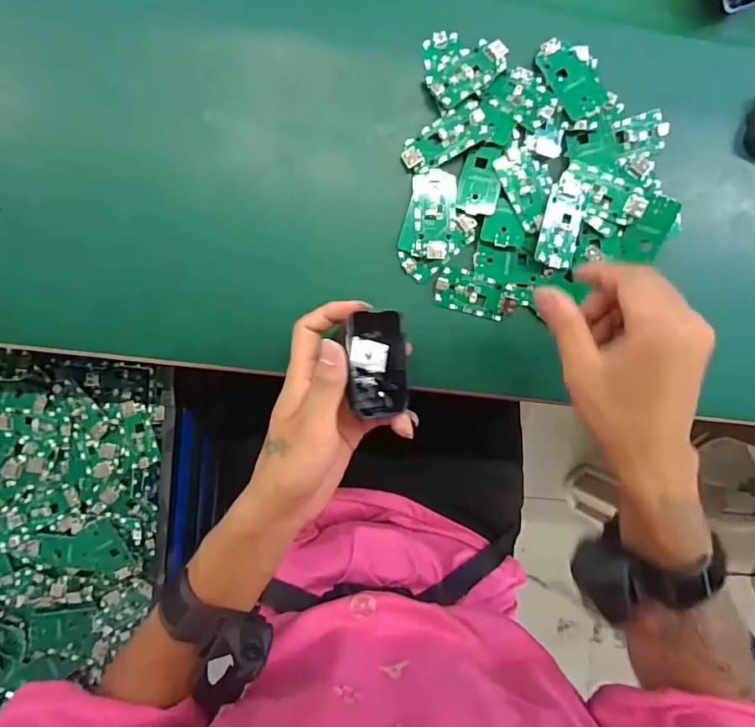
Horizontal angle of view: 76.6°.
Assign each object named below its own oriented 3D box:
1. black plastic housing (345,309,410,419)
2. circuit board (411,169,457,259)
[{"bbox_3d":[0.000,-0.001,0.320,0.039,0.011,0.069,-5,98,-3],"label":"black plastic housing"},{"bbox_3d":[0.043,-0.111,0.356,0.033,0.007,0.063,1,91,-5],"label":"circuit board"}]

